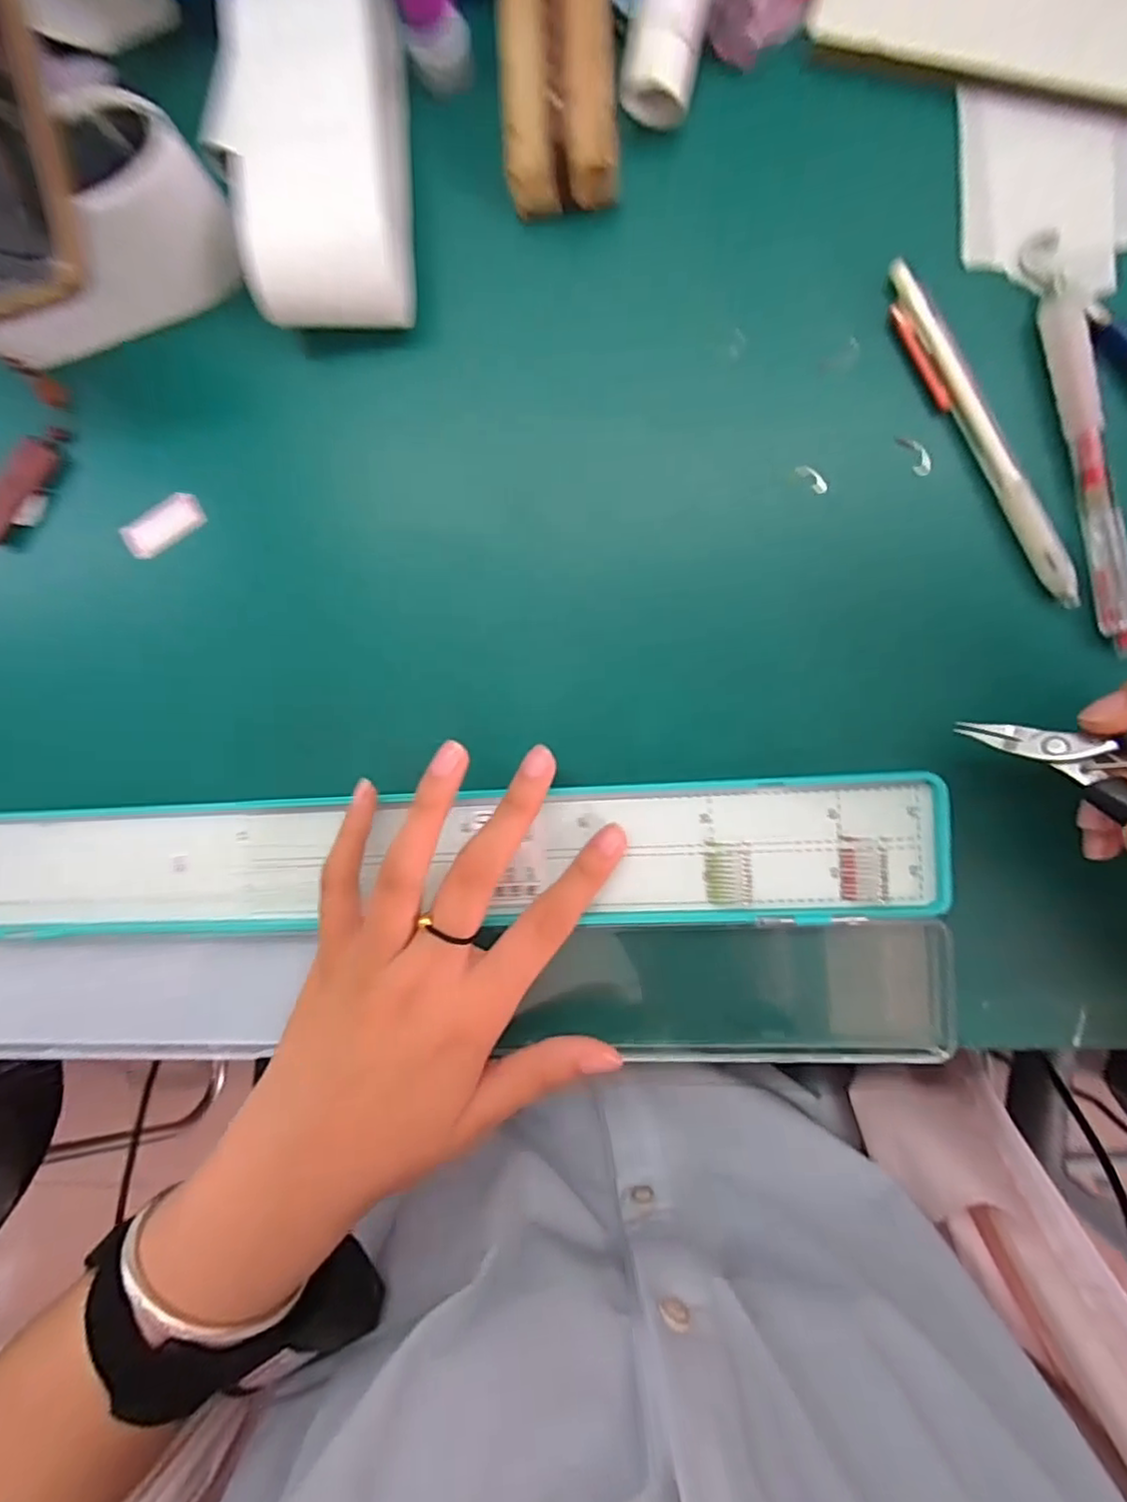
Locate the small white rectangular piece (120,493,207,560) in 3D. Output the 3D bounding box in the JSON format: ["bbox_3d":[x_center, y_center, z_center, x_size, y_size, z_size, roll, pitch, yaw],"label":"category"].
[{"bbox_3d":[-0.177,-0.100,0.285,0.036,0.011,0.012,-31,88,7],"label":"small white rectangular piece"}]

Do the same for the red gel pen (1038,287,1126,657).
[{"bbox_3d":[0.197,-0.103,0.237,0.010,0.007,0.133,-12,91,7],"label":"red gel pen"}]

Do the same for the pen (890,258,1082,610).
[{"bbox_3d":[0.159,-0.120,0.242,0.013,0.006,0.141,-27,89,7],"label":"pen"}]

